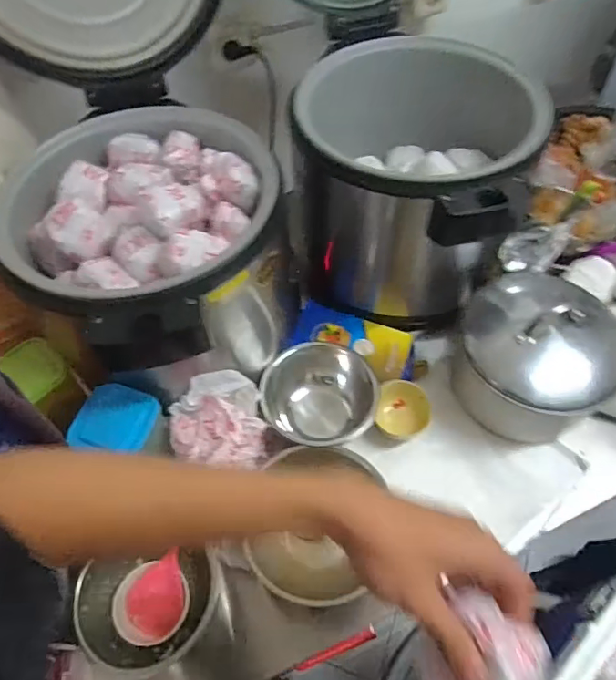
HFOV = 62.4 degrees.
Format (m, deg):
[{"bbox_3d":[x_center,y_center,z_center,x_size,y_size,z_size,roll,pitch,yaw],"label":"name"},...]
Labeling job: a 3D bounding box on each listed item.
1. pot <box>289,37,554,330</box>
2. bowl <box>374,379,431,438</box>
[{"bbox_3d":[0.159,-0.248,0.841,0.342,0.293,0.359,-1,56,2],"label":"pot"},{"bbox_3d":[0.148,0.109,0.777,0.070,0.047,0.083,5,56,6],"label":"bowl"}]

